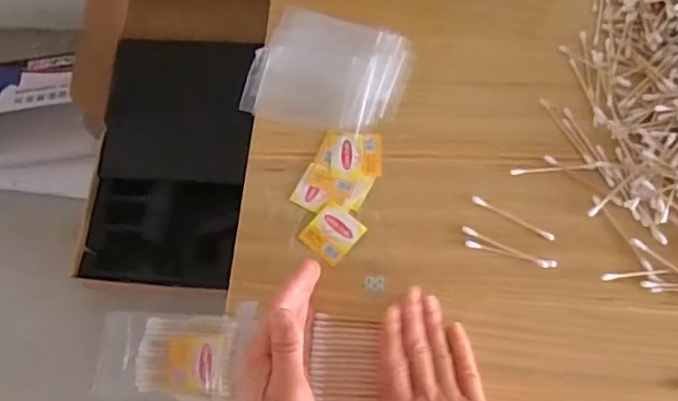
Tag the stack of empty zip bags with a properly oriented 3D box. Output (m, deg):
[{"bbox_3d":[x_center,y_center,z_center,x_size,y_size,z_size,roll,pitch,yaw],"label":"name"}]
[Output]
[{"bbox_3d":[-0.009,-0.122,0.567,0.145,0.016,0.111,13,77,1],"label":"stack of empty zip bags"}]

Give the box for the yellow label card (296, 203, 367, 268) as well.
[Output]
[{"bbox_3d":[-0.005,0.028,0.516,0.040,0.004,0.045,39,75,16],"label":"yellow label card"}]

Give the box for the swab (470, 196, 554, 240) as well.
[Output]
[{"bbox_3d":[0.149,0.015,0.515,0.074,0.004,0.007,27,72,13],"label":"swab"}]

